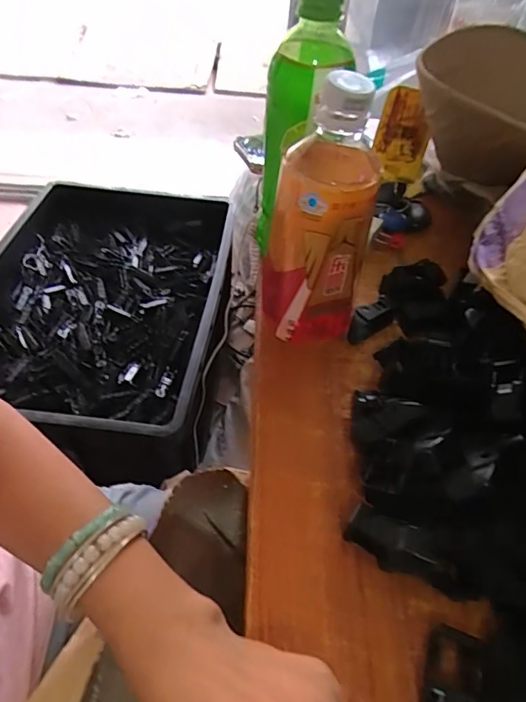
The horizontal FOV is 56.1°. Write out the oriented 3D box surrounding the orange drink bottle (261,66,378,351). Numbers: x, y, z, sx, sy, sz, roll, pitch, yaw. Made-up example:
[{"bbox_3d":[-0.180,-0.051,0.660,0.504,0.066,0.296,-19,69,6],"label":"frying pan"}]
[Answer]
[{"bbox_3d":[0.038,-0.087,0.343,0.066,0.188,0.065,9,48,3],"label":"orange drink bottle"}]

